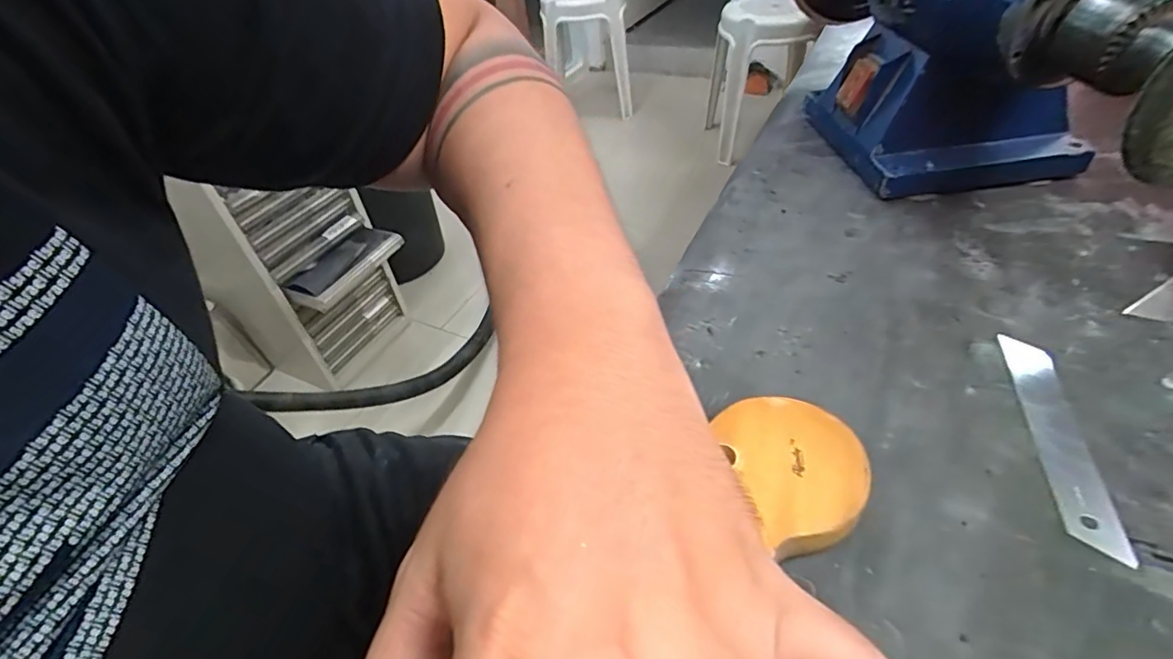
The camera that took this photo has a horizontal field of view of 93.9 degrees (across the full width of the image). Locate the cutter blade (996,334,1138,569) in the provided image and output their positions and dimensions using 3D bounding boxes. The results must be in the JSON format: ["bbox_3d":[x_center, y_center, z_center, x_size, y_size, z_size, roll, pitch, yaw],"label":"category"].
[{"bbox_3d":[0.184,0.039,0.214,0.017,0.004,0.101,6,45,14],"label":"cutter blade"}]

